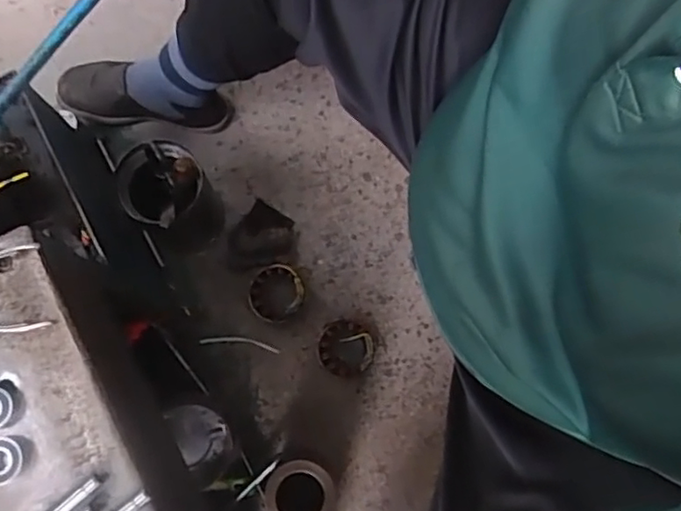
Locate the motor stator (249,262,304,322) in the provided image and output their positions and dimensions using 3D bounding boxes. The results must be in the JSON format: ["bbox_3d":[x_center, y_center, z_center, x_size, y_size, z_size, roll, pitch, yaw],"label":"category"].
[{"bbox_3d":[-0.097,0.057,0.895,0.082,0.045,0.084,0,77,0],"label":"motor stator"}]

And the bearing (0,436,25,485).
[{"bbox_3d":[-0.254,0.153,0.438,0.034,0.014,0.031,0,77,0],"label":"bearing"}]

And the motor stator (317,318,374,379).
[{"bbox_3d":[0.007,0.137,0.875,0.081,0.040,0.087,0,77,0],"label":"motor stator"}]

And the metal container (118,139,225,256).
[{"bbox_3d":[-0.241,-0.078,0.854,0.112,0.180,0.129,-28,79,-6],"label":"metal container"}]

